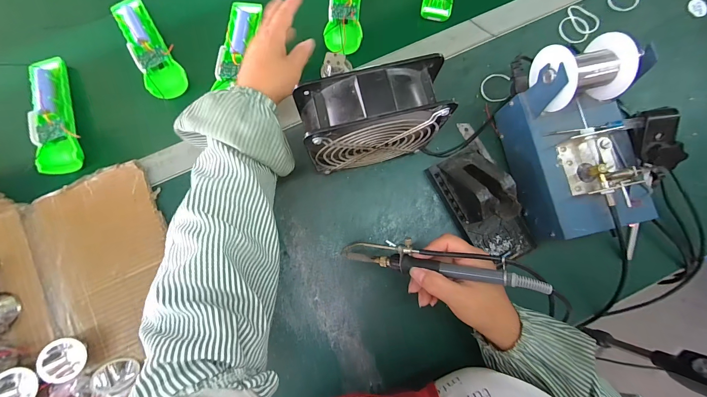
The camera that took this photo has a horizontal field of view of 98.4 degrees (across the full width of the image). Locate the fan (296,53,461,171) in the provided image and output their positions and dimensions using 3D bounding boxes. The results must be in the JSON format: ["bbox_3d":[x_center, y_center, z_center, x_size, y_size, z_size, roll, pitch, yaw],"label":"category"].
[{"bbox_3d":[0.018,-0.079,0.347,0.150,0.153,0.060,-15,81,-3],"label":"fan"}]

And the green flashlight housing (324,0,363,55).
[{"bbox_3d":[-0.012,-0.286,0.435,0.050,0.020,0.164,1,80,0],"label":"green flashlight housing"}]

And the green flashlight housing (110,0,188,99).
[{"bbox_3d":[-0.283,-0.212,0.423,0.050,0.020,0.165,-29,82,-5],"label":"green flashlight housing"}]

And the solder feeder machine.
[{"bbox_3d":[0.271,-0.067,0.350,0.132,0.130,0.208,-12,81,-2],"label":"solder feeder machine"}]

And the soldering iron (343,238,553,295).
[{"bbox_3d":[0.081,0.063,0.309,0.198,0.013,0.030,5,77,27],"label":"soldering iron"}]

